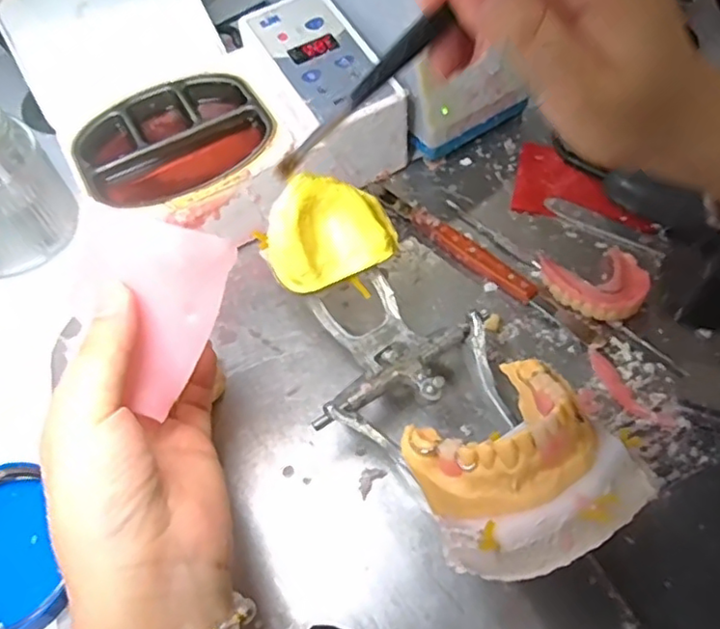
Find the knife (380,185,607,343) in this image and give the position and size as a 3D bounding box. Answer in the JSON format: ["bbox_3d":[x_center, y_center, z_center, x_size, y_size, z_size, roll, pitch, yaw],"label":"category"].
[{"bbox_3d":[0.070,-0.031,0.360,0.154,0.014,0.013,39,67,23],"label":"knife"}]

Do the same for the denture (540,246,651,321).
[{"bbox_3d":[0.131,-0.016,0.346,0.054,0.021,0.044,-9,58,-3],"label":"denture"}]

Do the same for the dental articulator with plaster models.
[{"bbox_3d":[0.024,0.018,0.274,0.078,0.094,0.196,-31,67,-11],"label":"dental articulator with plaster models"}]

